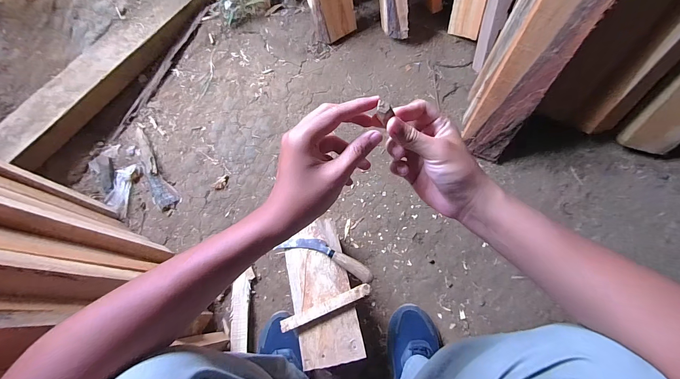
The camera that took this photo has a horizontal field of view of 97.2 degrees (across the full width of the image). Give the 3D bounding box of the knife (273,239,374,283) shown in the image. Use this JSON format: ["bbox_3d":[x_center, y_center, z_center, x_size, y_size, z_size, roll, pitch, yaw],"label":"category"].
[{"bbox_3d":[-0.025,0.135,0.614,0.194,0.032,0.051,18,67,6],"label":"knife"}]

